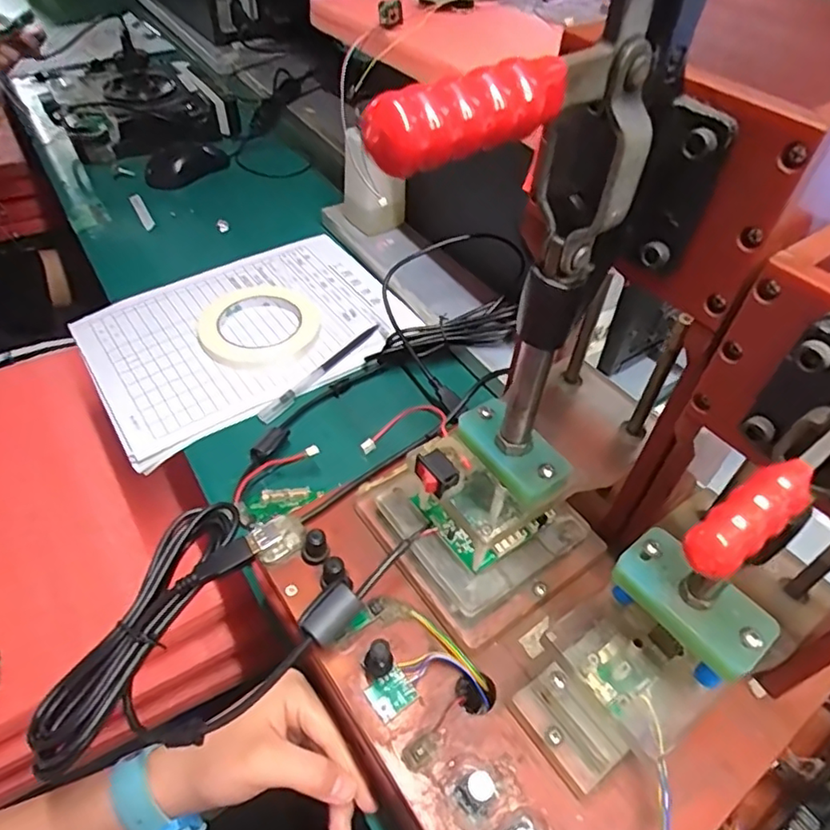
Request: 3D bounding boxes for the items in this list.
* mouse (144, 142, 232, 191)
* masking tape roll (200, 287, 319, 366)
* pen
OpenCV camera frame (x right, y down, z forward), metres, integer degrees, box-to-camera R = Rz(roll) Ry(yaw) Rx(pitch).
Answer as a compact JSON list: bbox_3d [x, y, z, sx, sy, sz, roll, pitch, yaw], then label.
[{"bbox_3d":[-0.309,-0.342,0.811,0.065,0.034,0.131,28,52,20],"label":"mouse"},{"bbox_3d":[-0.150,-0.090,0.581,0.114,0.016,0.114,2,48,-2],"label":"masking tape roll"},{"bbox_3d":[-0.085,-0.044,0.556,0.014,0.007,0.155,31,53,22],"label":"pen"}]

